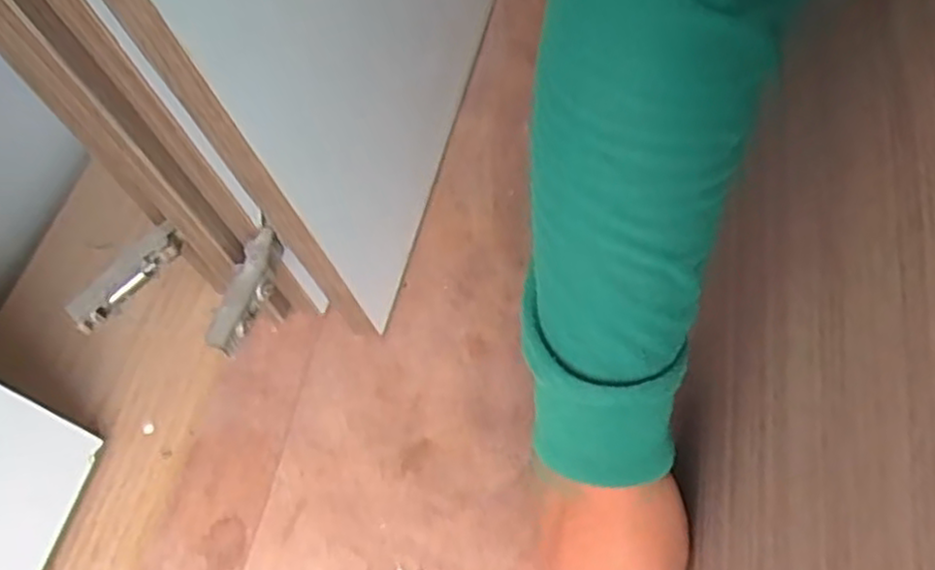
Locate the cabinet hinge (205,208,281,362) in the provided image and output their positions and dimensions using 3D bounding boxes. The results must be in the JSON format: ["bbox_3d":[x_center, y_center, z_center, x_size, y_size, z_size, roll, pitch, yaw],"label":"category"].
[{"bbox_3d":[-0.123,0.001,0.420,0.022,0.013,0.079,15,63,4],"label":"cabinet hinge"}]

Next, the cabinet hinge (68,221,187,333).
[{"bbox_3d":[-0.198,-0.006,0.432,0.014,0.019,0.074,38,67,15],"label":"cabinet hinge"}]

